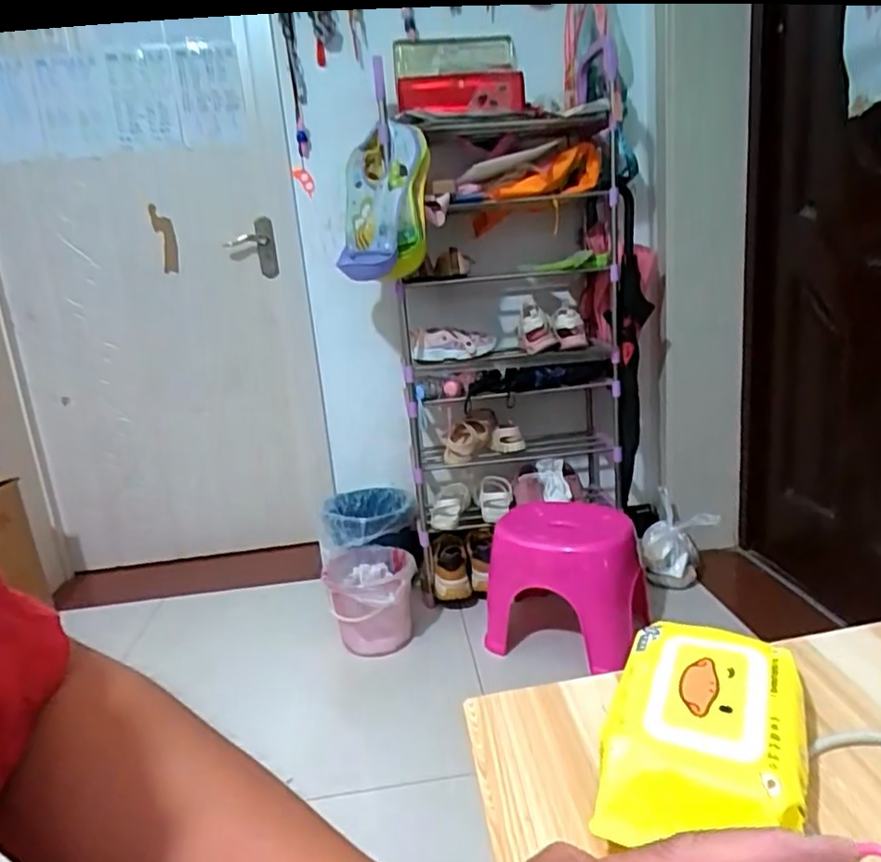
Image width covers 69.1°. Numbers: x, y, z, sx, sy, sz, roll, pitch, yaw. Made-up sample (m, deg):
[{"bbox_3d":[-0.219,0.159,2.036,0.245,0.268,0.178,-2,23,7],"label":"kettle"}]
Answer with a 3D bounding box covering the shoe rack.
[{"bbox_3d":[0.186,-0.176,1.553,0.536,1.040,0.350,-3,14,9],"label":"shoe rack"}]

